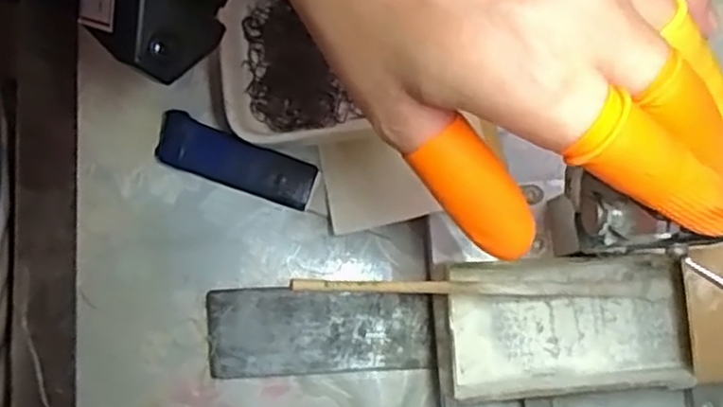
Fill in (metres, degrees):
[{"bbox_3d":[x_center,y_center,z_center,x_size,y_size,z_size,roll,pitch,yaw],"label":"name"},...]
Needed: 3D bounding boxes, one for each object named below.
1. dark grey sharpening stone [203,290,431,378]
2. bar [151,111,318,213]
[{"bbox_3d":[-0.017,0.057,0.307,0.097,0.008,0.037,0,80,-4],"label":"dark grey sharpening stone"},{"bbox_3d":[-0.058,-0.018,0.319,0.072,0.012,0.023,22,79,0],"label":"bar"}]

